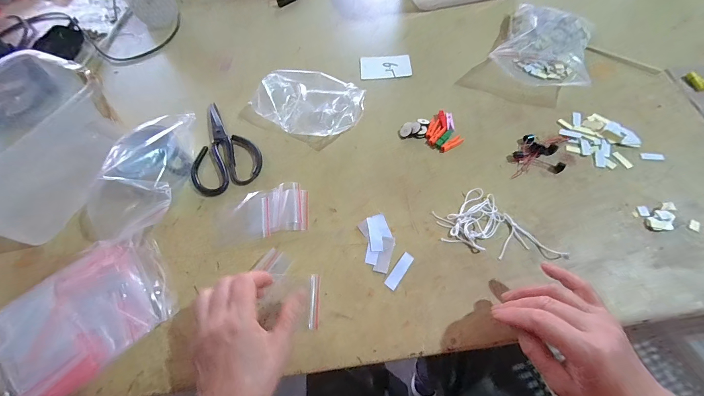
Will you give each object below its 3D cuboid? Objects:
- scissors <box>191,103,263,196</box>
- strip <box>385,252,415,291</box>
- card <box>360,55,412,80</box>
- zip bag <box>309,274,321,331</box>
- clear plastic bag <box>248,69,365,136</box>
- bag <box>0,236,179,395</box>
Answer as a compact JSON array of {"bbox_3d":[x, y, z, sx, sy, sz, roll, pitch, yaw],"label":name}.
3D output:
[{"bbox_3d":[-0.206,-0.084,0.464,0.102,0.009,0.171,-22,60,-8],"label":"scissors"},{"bbox_3d":[0.057,0.087,0.353,0.014,0.004,0.047,31,67,21],"label":"strip"},{"bbox_3d":[0.061,-0.241,0.539,0.090,0.004,0.058,-3,59,3],"label":"card"},{"bbox_3d":[-0.043,0.119,0.341,0.010,0.004,0.061,-3,59,3],"label":"zip bag"},{"bbox_3d":[-0.069,-0.157,0.475,0.164,0.047,0.112,19,63,15],"label":"clear plastic bag"},{"bbox_3d":[-0.298,0.128,0.332,0.168,0.044,0.127,-36,63,-16],"label":"bag"}]

